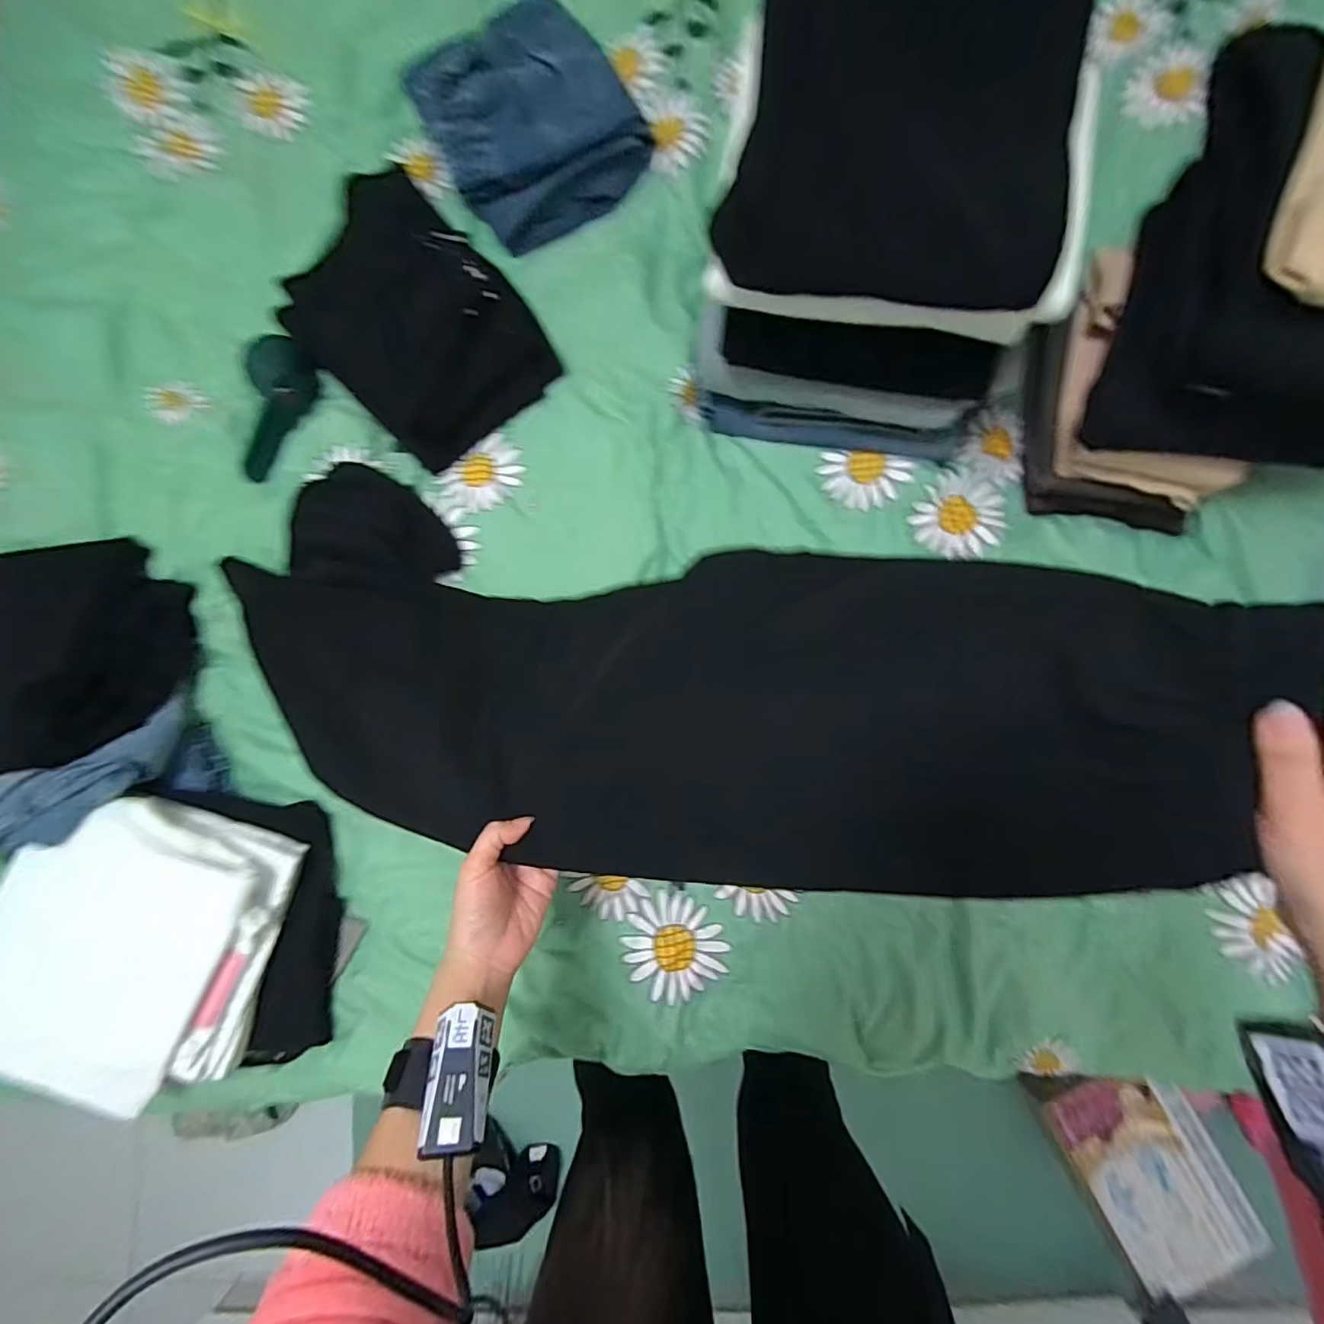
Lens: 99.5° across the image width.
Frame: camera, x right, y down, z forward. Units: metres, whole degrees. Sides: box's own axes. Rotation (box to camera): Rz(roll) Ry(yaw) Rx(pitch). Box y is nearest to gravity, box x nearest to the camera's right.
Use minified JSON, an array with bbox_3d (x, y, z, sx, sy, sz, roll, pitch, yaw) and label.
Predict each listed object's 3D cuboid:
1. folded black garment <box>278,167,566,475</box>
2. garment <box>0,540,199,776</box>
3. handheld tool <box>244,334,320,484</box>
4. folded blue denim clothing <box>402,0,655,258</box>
[{"bbox_3d":[-0.267,-0.371,0.585,0.259,0.110,0.205,44,86,5],"label":"folded black garment"},{"bbox_3d":[-0.637,-0.007,0.571,0.253,0.096,0.237,-14,84,-1],"label":"garment"},{"bbox_3d":[-0.441,-0.285,0.635,0.075,0.032,0.160,20,97,3],"label":"handheld tool"},{"bbox_3d":[-0.147,-0.610,0.640,0.219,0.048,0.232,-36,84,-3],"label":"folded blue denim clothing"}]

